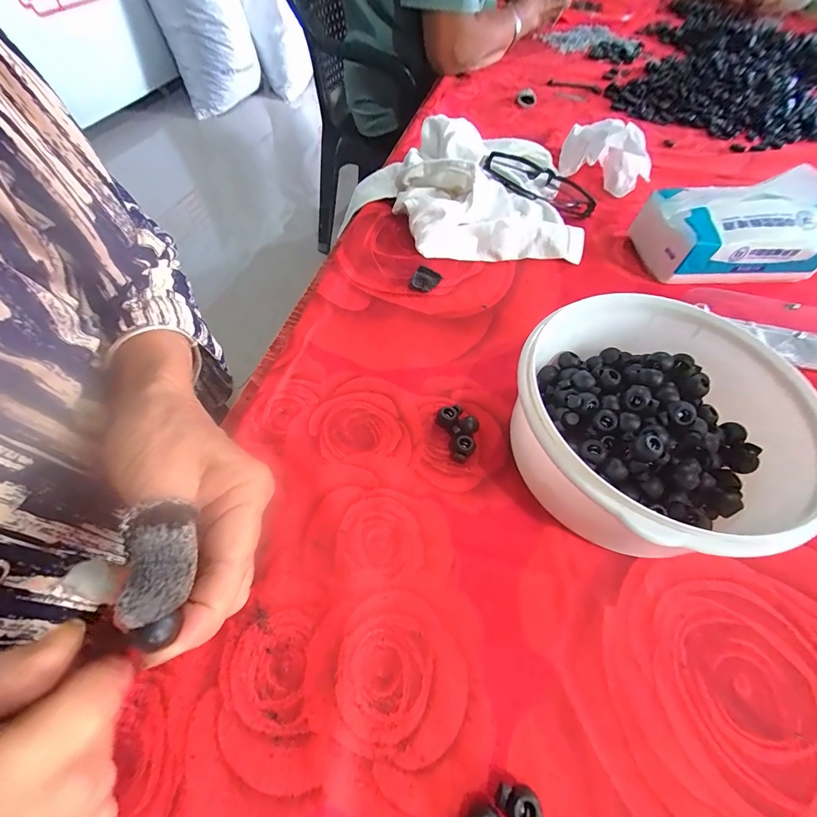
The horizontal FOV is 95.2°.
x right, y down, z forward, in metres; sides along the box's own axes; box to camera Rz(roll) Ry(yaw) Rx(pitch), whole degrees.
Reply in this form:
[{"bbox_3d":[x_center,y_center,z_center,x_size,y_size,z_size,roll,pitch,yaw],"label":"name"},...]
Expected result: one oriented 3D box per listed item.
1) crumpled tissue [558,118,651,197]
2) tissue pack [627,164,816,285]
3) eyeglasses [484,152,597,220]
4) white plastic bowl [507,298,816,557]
[{"bbox_3d":[0.244,-0.320,0.459,0.110,0.054,0.046,35,62,19],"label":"crumpled tissue"},{"bbox_3d":[0.322,-0.182,0.357,0.156,0.080,0.087,-4,57,-5],"label":"tissue pack"},{"bbox_3d":[0.147,-0.253,0.423,0.131,0.033,0.035,16,55,-14],"label":"eyeglasses"},{"bbox_3d":[0.143,0.014,0.233,0.150,0.078,0.157,1,57,-2],"label":"white plastic bowl"}]

